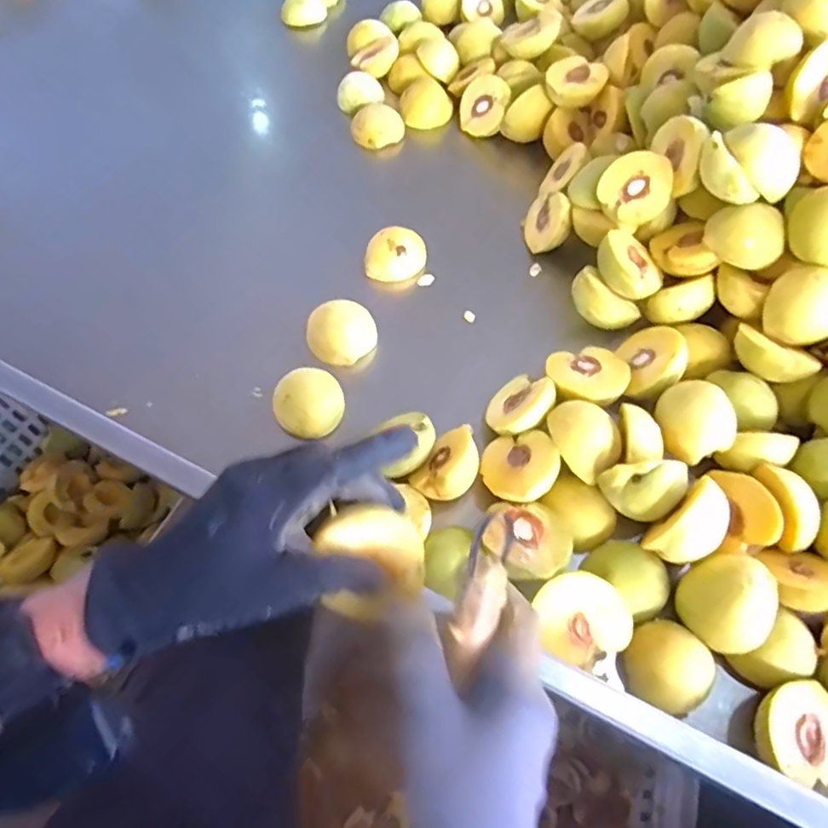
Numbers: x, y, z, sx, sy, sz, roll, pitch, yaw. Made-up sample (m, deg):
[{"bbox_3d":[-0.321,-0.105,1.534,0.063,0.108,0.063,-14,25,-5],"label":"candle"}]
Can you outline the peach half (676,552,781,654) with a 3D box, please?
[{"bbox_3d":[0.218,0.125,0.421,0.059,0.029,0.058,-1,59,1],"label":"peach half"}]

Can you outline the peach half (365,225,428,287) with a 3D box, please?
[{"bbox_3d":[-0.016,-0.161,0.633,0.063,0.041,0.050,6,60,5],"label":"peach half"}]

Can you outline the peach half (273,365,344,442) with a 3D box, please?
[{"bbox_3d":[-0.093,-0.009,0.537,0.058,0.029,0.053,-1,59,1],"label":"peach half"}]

